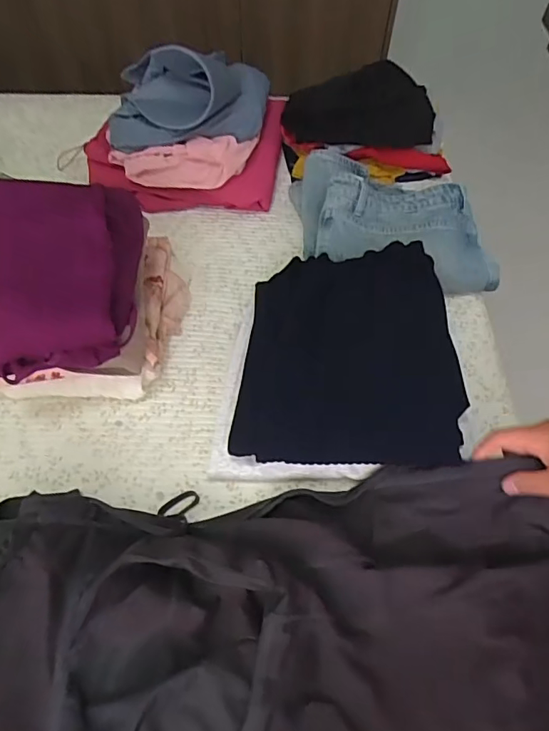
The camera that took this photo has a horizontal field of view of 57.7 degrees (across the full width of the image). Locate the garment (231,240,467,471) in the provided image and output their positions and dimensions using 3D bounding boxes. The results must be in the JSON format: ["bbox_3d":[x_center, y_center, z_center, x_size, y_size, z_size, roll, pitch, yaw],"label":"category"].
[{"bbox_3d":[0.092,-0.028,0.618,0.248,0.054,0.303,4,59,3],"label":"garment"}]

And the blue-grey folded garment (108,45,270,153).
[{"bbox_3d":[-0.147,-0.450,0.801,0.247,0.123,0.192,6,58,2],"label":"blue-grey folded garment"}]

